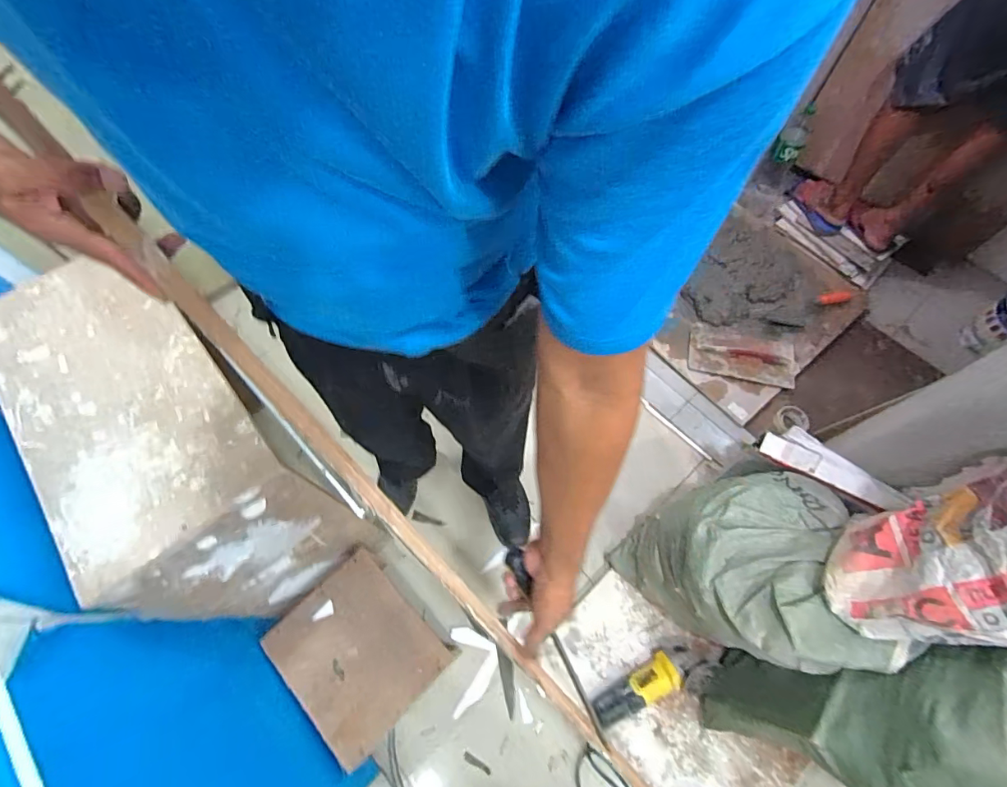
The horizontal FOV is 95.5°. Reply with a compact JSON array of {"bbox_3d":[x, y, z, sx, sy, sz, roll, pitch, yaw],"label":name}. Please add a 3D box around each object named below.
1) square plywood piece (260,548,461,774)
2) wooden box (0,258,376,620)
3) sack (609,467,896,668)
[{"bbox_3d":[-0.308,0.534,0.956,0.311,0.027,0.262,40,63,21],"label":"square plywood piece"},{"bbox_3d":[-0.611,0.100,0.909,0.282,0.438,0.614,-38,70,-15],"label":"wooden box"},{"bbox_3d":[0.481,0.369,1.006,0.371,0.419,0.362,6,65,4],"label":"sack"}]

